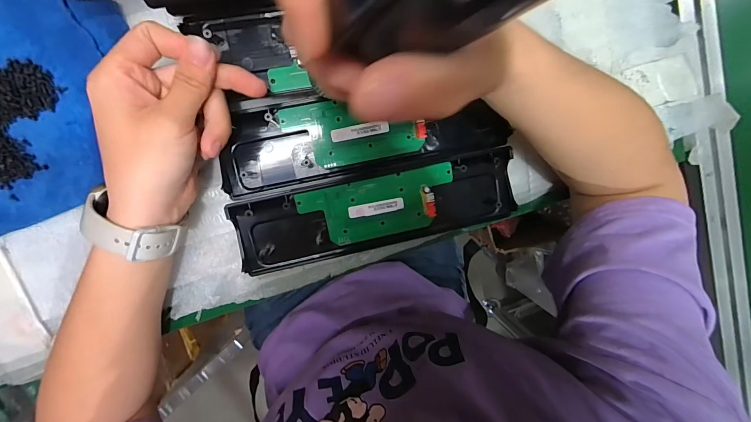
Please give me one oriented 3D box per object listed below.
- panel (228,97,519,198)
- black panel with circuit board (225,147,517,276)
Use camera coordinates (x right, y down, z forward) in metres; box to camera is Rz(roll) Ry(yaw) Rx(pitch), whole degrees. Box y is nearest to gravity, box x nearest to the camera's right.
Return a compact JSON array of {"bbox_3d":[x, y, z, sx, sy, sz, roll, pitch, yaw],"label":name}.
[{"bbox_3d":[-0.006,-0.062,0.291,0.241,0.017,0.069,-8,100,-6],"label":"panel"},{"bbox_3d":[0.004,0.001,0.301,0.244,0.020,0.062,-12,101,-6],"label":"black panel with circuit board"}]

